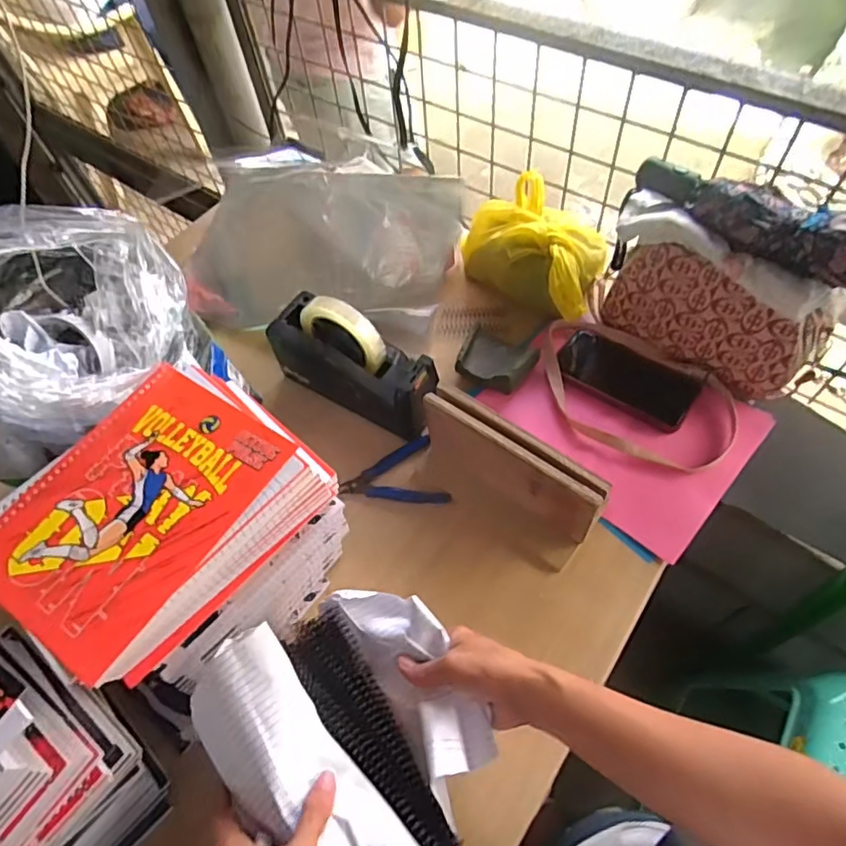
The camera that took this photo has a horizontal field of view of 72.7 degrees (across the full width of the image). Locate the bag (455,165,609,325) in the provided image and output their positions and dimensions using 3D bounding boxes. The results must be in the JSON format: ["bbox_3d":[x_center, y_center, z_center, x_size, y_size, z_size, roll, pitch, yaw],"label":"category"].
[{"bbox_3d":[0.146,-0.216,0.728,0.134,0.081,0.198,-41,64,-18],"label":"bag"}]

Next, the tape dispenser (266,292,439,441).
[{"bbox_3d":[-0.072,-0.071,0.645,0.216,0.109,0.067,30,66,20],"label":"tape dispenser"}]

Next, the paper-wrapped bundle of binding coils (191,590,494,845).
[{"bbox_3d":[-0.042,0.258,0.431,0.192,0.077,0.253,-32,62,-14],"label":"paper-wrapped bundle of binding coils"}]

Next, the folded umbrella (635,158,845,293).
[{"bbox_3d":[0.329,-0.197,0.557,0.268,0.047,0.057,36,68,23],"label":"folded umbrella"}]

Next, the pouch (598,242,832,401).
[{"bbox_3d":[0.311,-0.114,0.631,0.222,0.134,0.049,25,64,18],"label":"pouch"}]

